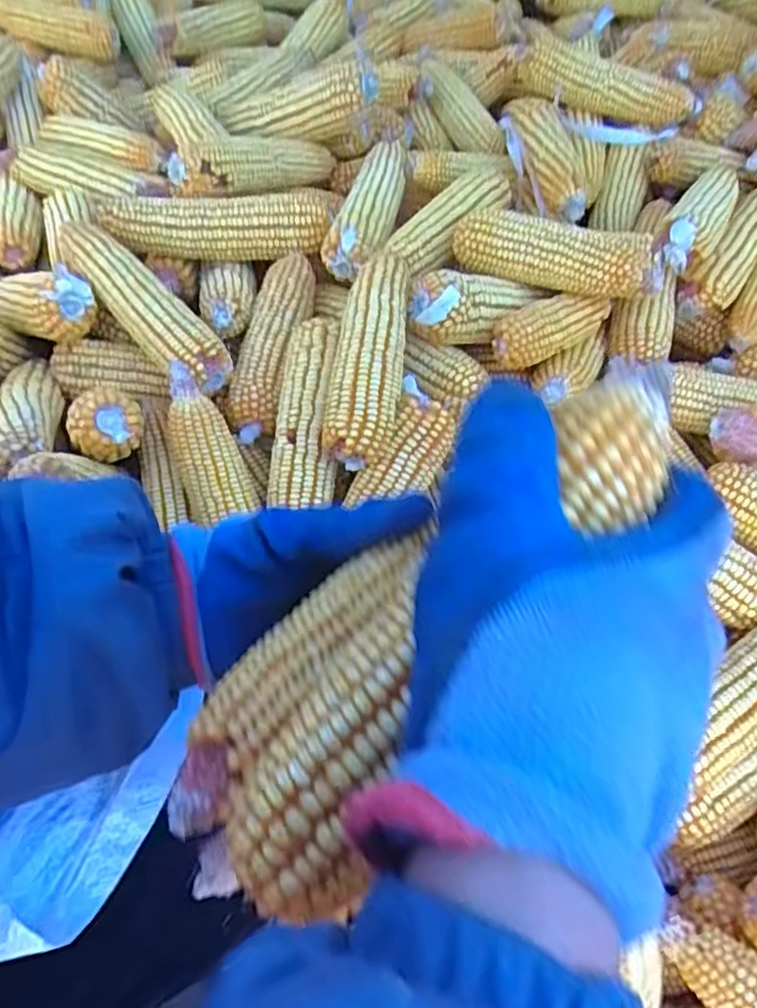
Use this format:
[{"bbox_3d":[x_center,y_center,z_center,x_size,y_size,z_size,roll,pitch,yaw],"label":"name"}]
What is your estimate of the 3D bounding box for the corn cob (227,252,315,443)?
[{"bbox_3d":[-0.095,-0.147,0.629,0.056,0.047,0.185,8,61,6],"label":"corn cob"}]

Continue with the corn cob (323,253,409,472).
[{"bbox_3d":[-0.007,-0.122,0.554,0.056,0.041,0.189,6,61,5],"label":"corn cob"}]

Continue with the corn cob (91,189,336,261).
[{"bbox_3d":[-0.155,-0.267,0.662,0.221,0.044,0.047,0,60,1],"label":"corn cob"}]

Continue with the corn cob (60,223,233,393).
[{"bbox_3d":[-0.211,-0.177,0.611,0.205,0.045,0.053,40,68,21],"label":"corn cob"}]

